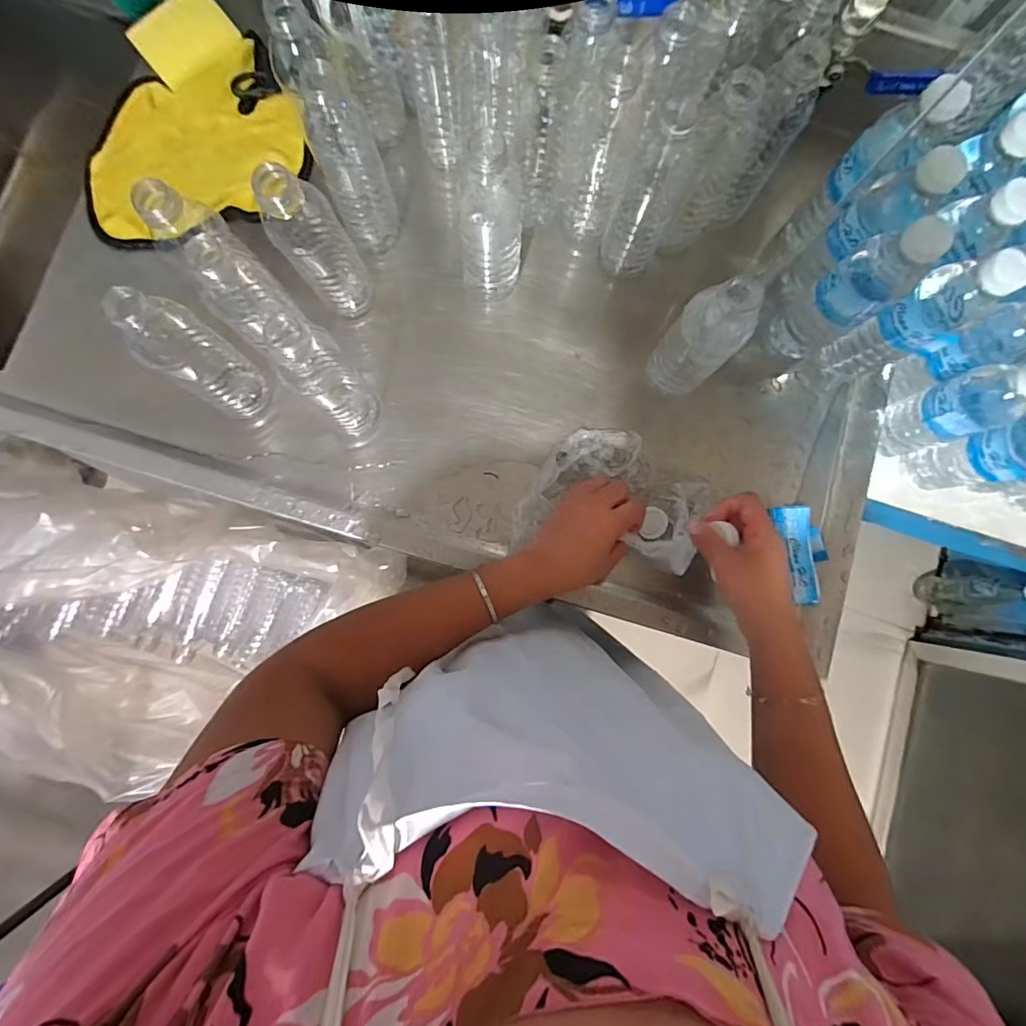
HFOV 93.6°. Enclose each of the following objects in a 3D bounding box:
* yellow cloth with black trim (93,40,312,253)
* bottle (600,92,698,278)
[{"bbox_3d":[-0.351,-0.403,0.528,0.240,0.024,0.185,-18,85,-4],"label":"yellow cloth with black trim"},{"bbox_3d":[0.129,-0.300,0.470,0.061,0.157,0.066,18,62,0],"label":"bottle"}]

